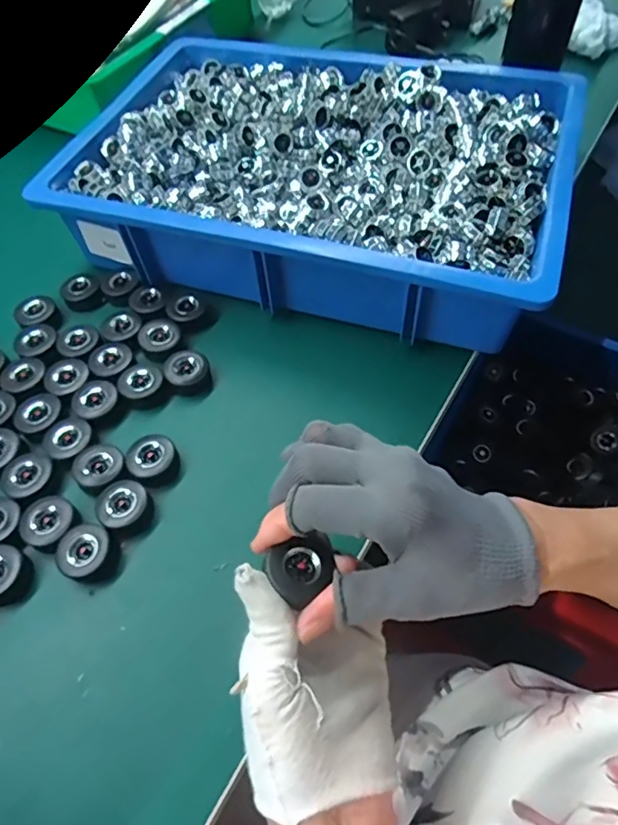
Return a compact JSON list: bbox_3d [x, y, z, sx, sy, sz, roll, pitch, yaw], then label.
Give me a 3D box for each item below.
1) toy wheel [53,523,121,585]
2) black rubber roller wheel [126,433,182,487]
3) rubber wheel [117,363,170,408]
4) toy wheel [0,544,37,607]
[{"bbox_3d":[-0.153,0.098,0.372,0.038,0.019,0.036,-1,58,2],"label":"toy wheel"},{"bbox_3d":[-0.120,0.036,0.412,0.035,0.021,0.036,-1,58,2],"label":"black rubber roller wheel"},{"bbox_3d":[-0.139,-0.023,0.449,0.035,0.022,0.033,-1,58,2],"label":"rubber wheel"},{"bbox_3d":[-0.211,0.112,0.368,0.040,0.019,0.036,26,63,18],"label":"toy wheel"}]

